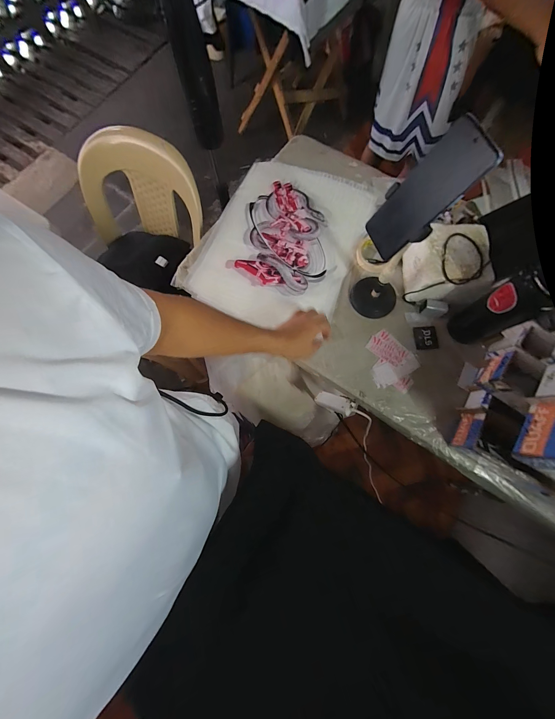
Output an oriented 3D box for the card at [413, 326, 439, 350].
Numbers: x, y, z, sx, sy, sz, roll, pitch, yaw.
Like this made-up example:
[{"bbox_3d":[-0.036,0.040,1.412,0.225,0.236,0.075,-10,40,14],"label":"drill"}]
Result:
[{"bbox_3d":[0.353,-0.051,0.634,0.053,0.005,0.056,-3,78,0],"label":"card"}]

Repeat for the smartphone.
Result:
[{"bbox_3d":[0.192,-0.218,0.359,0.012,0.164,0.073,-12,73,-36],"label":"smartphone"}]

